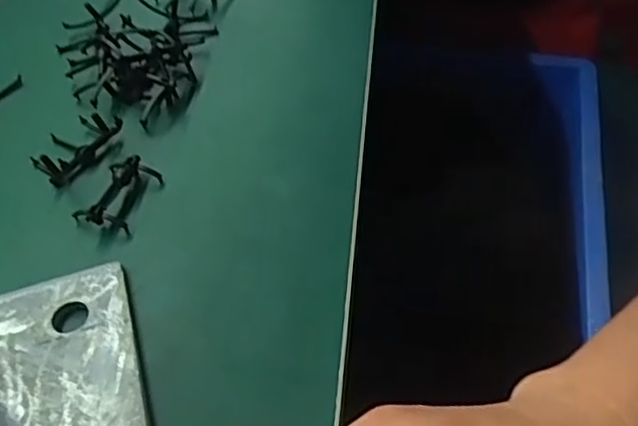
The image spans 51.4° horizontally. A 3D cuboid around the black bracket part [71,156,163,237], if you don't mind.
[{"bbox_3d":[-0.117,-0.010,0.382,0.032,0.017,0.048,12,52,15],"label":"black bracket part"}]

